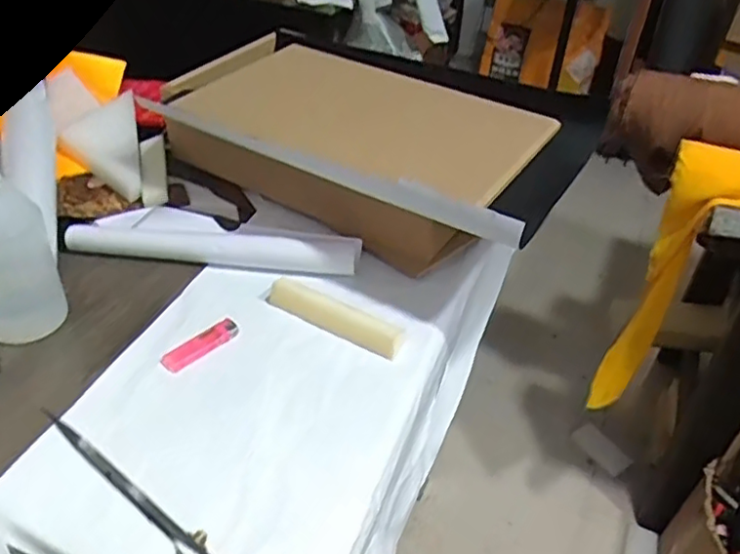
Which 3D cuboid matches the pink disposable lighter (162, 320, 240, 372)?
[{"bbox_3d":[-0.162,0.065,0.625,0.078,0.016,0.018,-28,48,-36],"label":"pink disposable lighter"}]

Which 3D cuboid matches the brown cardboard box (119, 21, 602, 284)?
[{"bbox_3d":[-0.009,-0.170,0.787,0.501,0.119,0.291,25,42,24],"label":"brown cardboard box"}]

